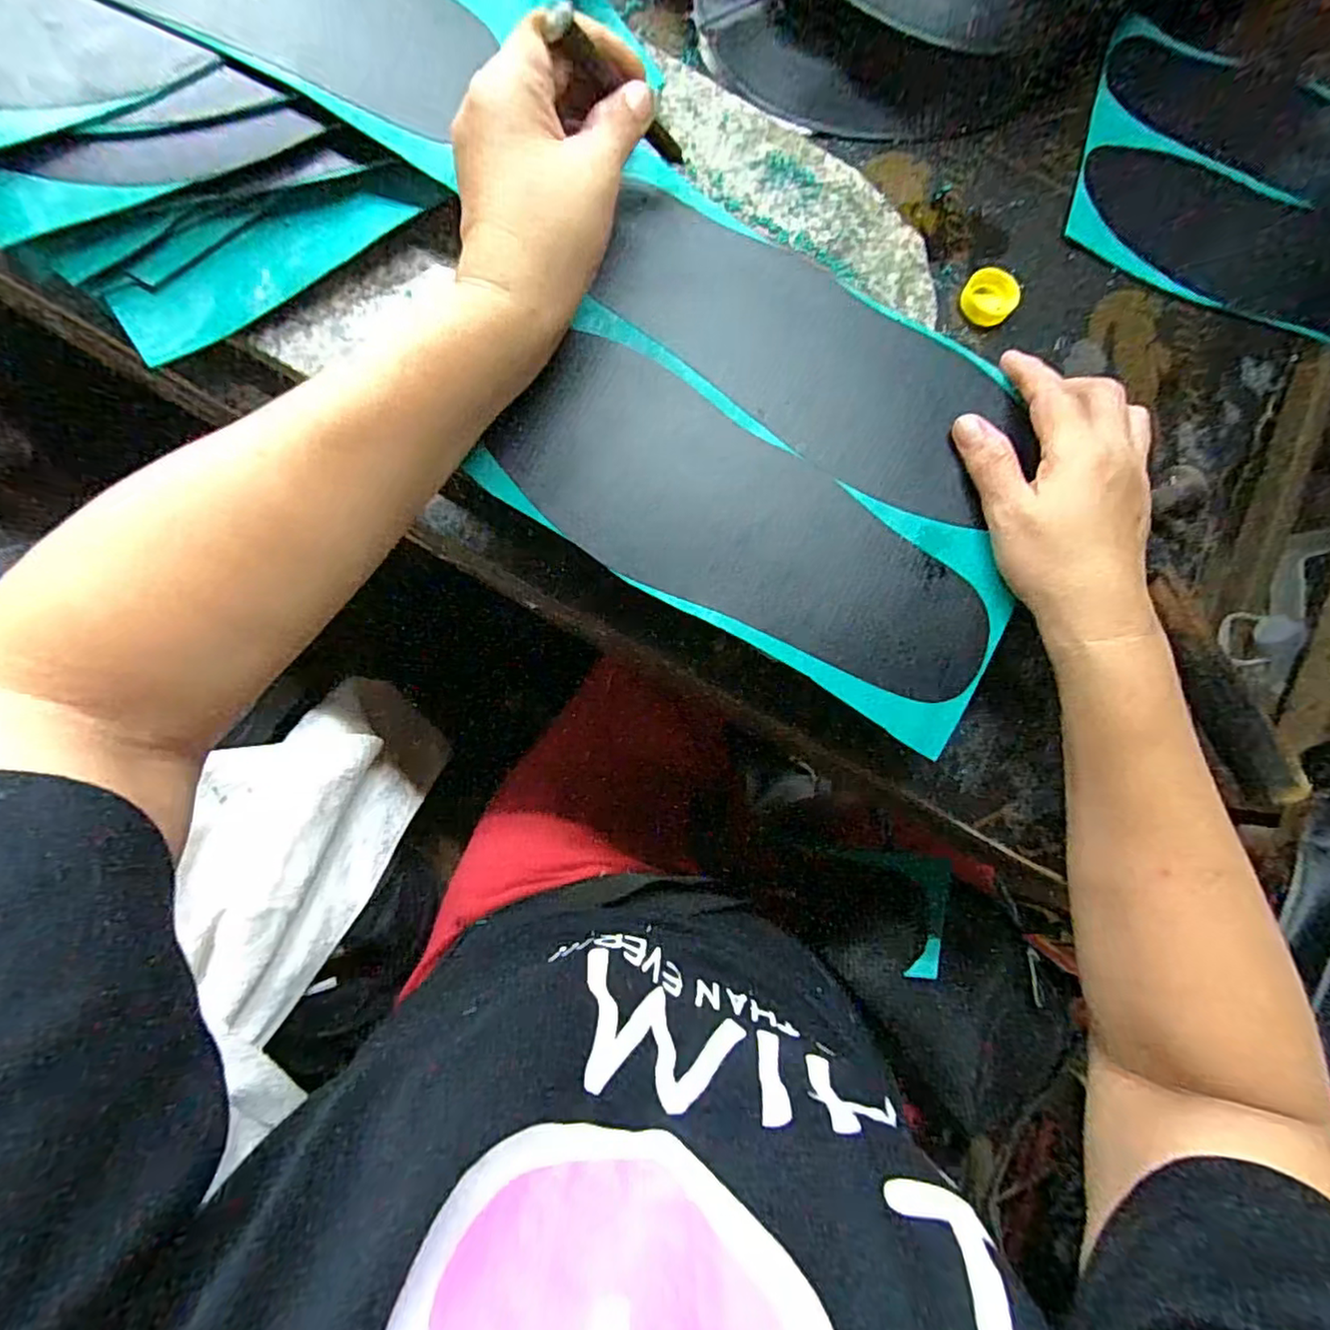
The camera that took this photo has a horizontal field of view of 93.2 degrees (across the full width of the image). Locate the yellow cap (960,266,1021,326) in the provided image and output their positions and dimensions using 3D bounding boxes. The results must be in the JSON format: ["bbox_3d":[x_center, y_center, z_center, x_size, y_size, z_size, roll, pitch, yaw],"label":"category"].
[{"bbox_3d":[0.195,-0.220,0.377,0.032,0.011,0.032,1,83,-7],"label":"yellow cap"}]

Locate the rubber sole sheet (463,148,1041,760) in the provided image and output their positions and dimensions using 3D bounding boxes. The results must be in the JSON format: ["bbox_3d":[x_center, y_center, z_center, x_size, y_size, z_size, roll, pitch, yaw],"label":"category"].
[{"bbox_3d":[0.064,-0.104,0.305,0.248,0.007,0.193,30,80,-2],"label":"rubber sole sheet"}]

